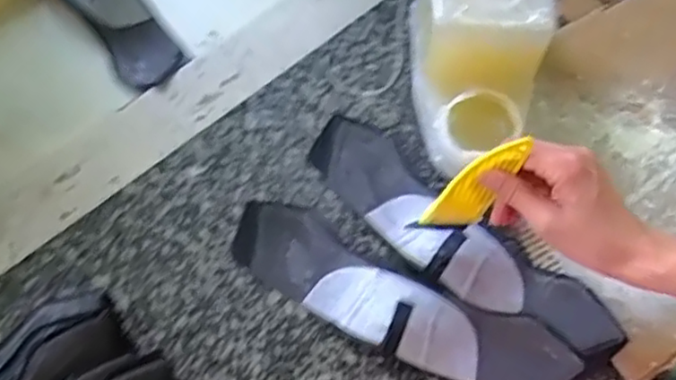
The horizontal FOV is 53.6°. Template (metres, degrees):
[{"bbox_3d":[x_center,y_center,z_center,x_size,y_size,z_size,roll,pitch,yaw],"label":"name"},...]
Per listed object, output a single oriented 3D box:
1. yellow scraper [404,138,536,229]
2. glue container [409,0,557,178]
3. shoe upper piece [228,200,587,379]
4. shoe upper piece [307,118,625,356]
[{"bbox_3d":[0.108,0.001,0.516,0.043,0.136,0.008,19,51,-16],"label":"yellow scraper"},{"bbox_3d":[0.127,-0.124,0.618,0.109,0.129,0.208,3,70,0],"label":"glue container"},{"bbox_3d":[0.052,0.098,0.578,0.316,0.025,0.080,26,73,8],"label":"shoe upper piece"},{"bbox_3d":[0.103,0.042,0.601,0.316,0.020,0.077,38,75,12],"label":"shoe upper piece"}]

